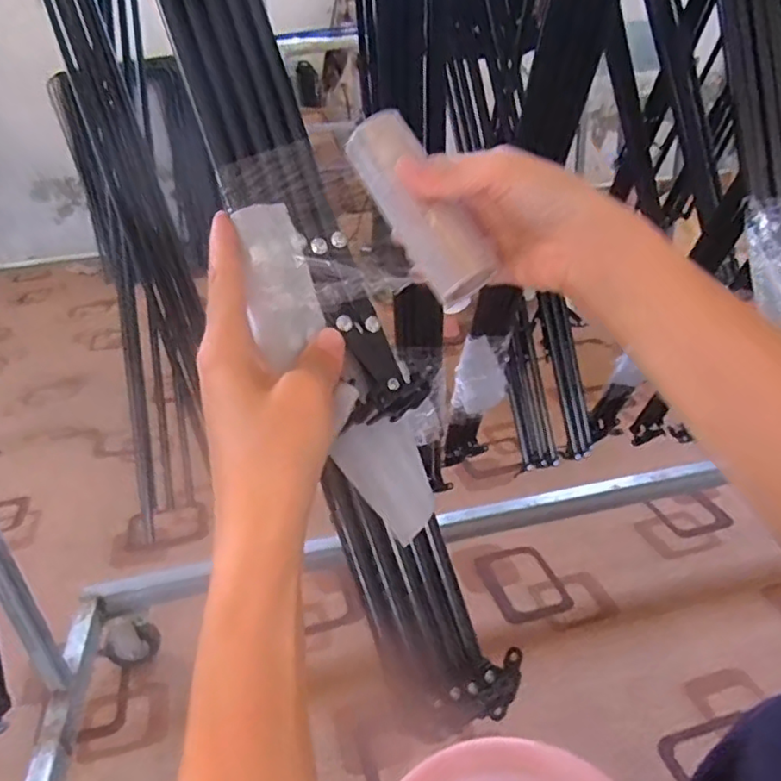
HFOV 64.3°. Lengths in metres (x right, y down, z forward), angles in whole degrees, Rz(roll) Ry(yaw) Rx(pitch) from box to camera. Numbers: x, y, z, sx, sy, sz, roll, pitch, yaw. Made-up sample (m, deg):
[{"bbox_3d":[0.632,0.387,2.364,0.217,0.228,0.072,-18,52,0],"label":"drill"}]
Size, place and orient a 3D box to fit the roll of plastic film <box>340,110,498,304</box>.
[{"bbox_3d":[0.015,-0.099,0.336,0.029,0.106,0.026,-27,-6,-35],"label":"roll of plastic film"}]

